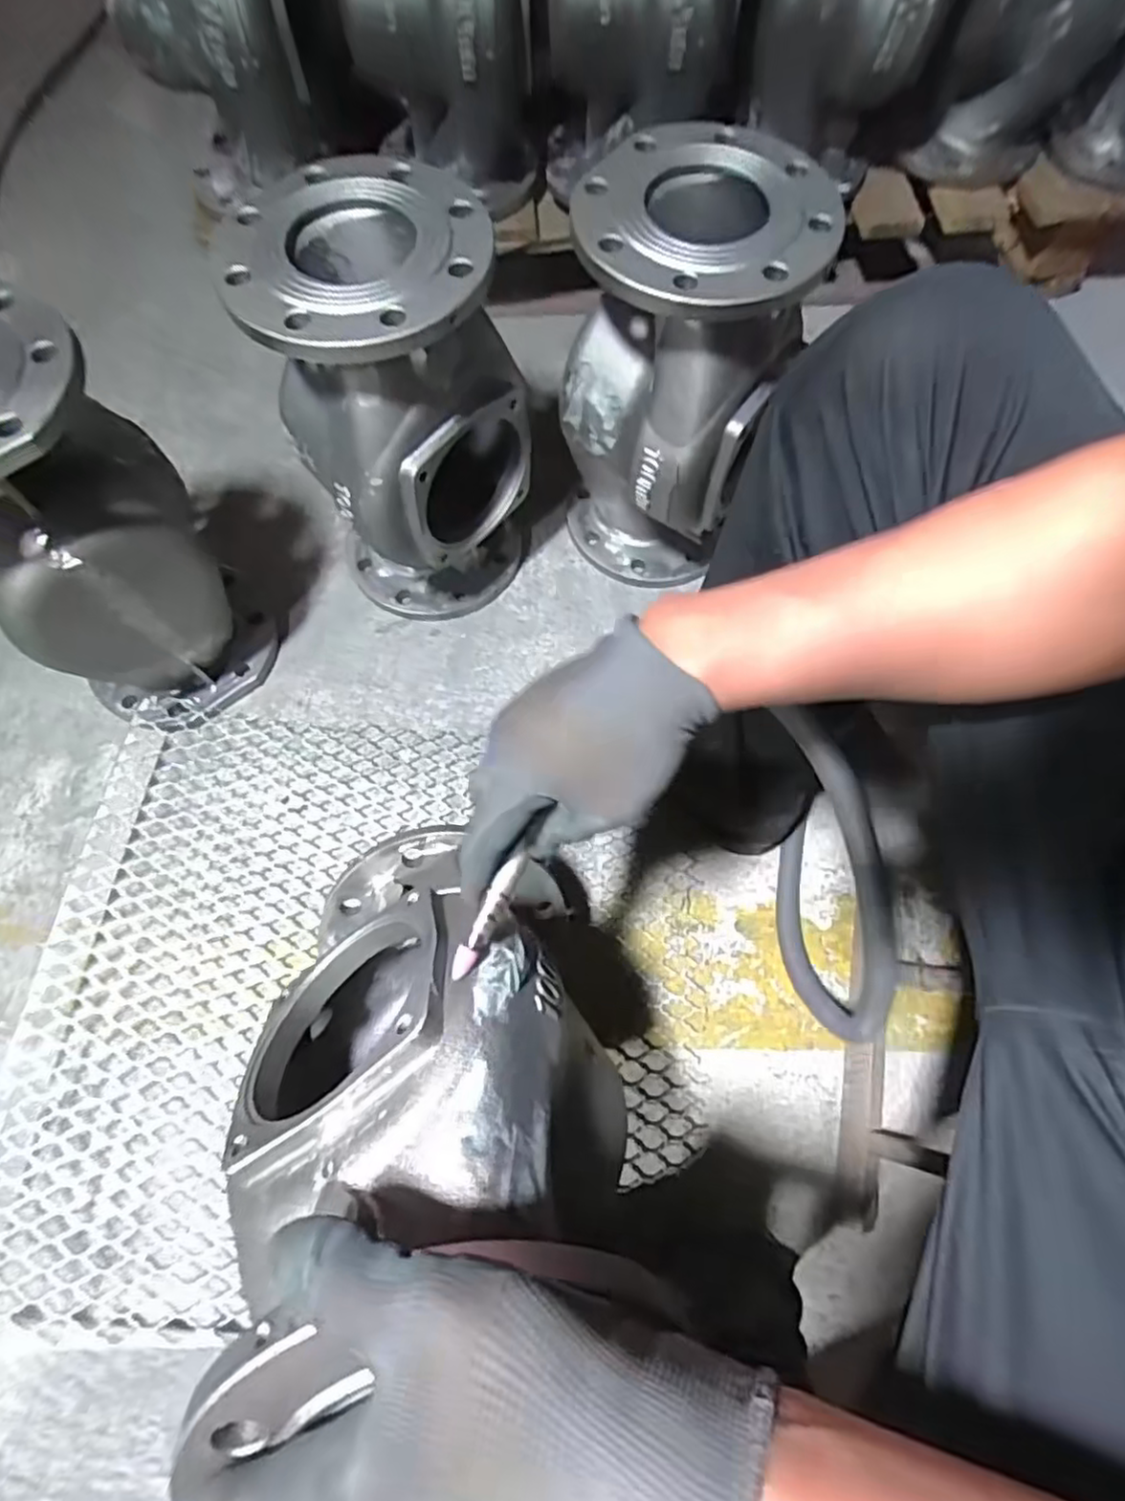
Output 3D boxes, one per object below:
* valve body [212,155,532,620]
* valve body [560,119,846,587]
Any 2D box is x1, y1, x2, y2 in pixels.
[{"bbox_3d":[-0.155,-0.310,0.679,0.202,0.376,0.186,-39,75,-15],"label":"valve body"},{"bbox_3d":[0.111,-0.356,0.699,0.196,0.377,0.191,30,71,10],"label":"valve body"}]

